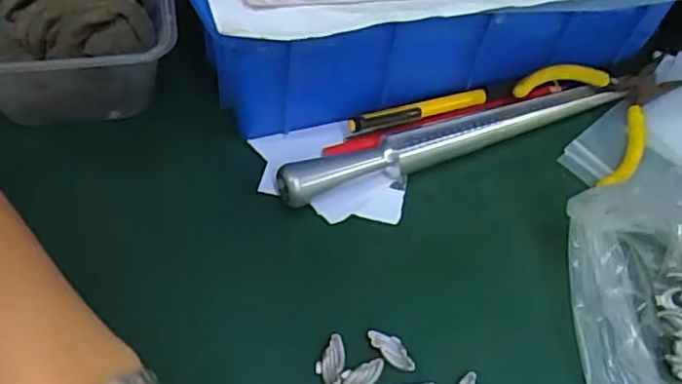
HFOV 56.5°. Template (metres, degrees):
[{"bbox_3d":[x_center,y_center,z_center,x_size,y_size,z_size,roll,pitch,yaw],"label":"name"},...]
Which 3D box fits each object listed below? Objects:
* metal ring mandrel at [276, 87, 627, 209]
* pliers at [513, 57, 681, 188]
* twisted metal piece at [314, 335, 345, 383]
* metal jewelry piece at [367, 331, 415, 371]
[{"bbox_3d":[0.067,-0.031,0.350,0.210,0.023,0.019,-18,59,-17],"label":"metal ring mandrel"},{"bbox_3d":[0.154,-0.059,0.374,0.076,0.025,0.109,34,59,17],"label":"pliers"},{"bbox_3d":[-0.005,0.074,0.275,0.012,0.004,0.024,11,55,2],"label":"twisted metal piece"},{"bbox_3d":[0.023,0.069,0.281,0.024,0.004,0.010,40,61,20],"label":"metal jewelry piece"}]

